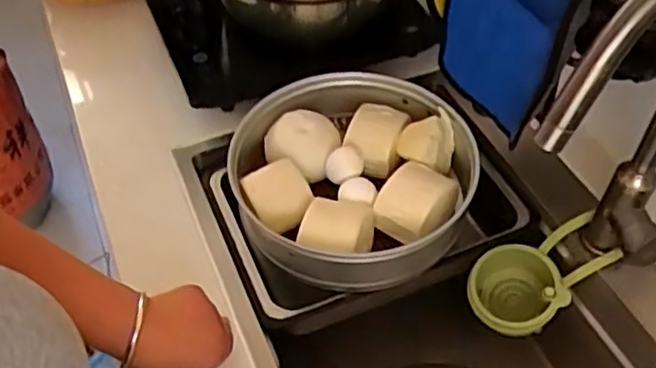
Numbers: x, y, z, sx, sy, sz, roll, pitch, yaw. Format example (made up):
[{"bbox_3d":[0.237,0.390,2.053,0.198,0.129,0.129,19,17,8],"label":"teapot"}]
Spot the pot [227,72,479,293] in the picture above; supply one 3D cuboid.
[{"bbox_3d":[0.023,-0.011,0.787,0.278,0.077,0.264,0,49,0],"label":"pot"}]

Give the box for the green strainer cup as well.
[{"bbox_3d":[0.232,0.109,0.781,0.141,0.120,0.105,-13,50,-11],"label":"green strainer cup"}]

